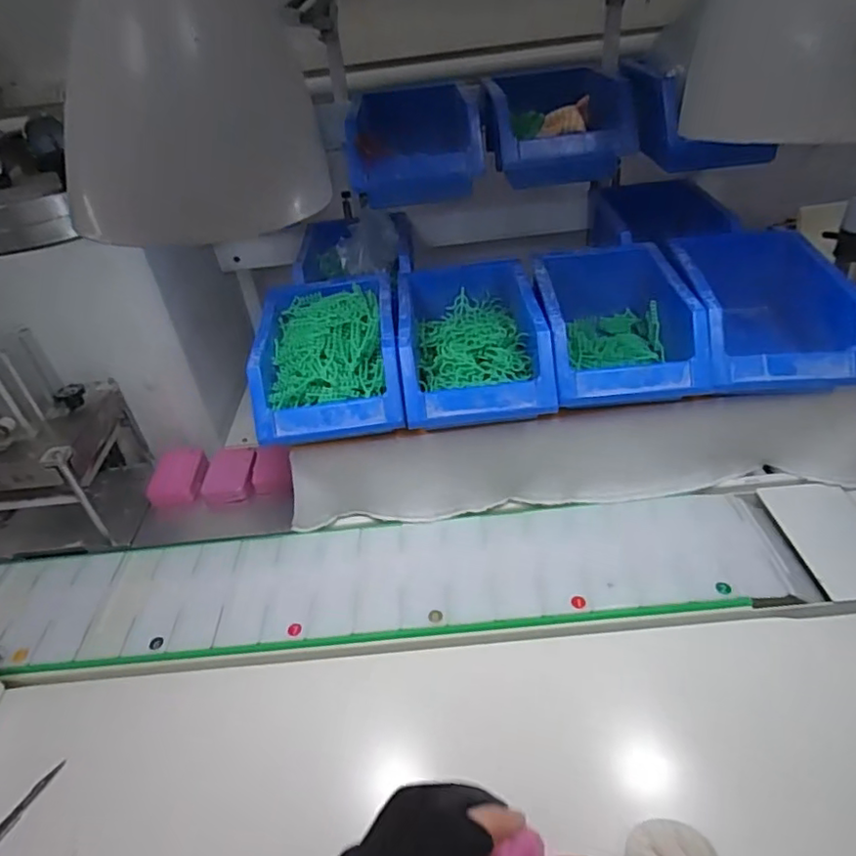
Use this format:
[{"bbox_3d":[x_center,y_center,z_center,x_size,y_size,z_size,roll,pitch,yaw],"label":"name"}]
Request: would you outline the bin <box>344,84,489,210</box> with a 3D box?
[{"bbox_3d":[-0.018,-0.286,0.595,0.117,0.070,0.156,-8,38,-1],"label":"bin"}]

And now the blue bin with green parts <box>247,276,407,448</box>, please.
[{"bbox_3d":[-0.087,-0.068,0.541,0.121,0.066,0.172,-7,37,0],"label":"blue bin with green parts"}]

